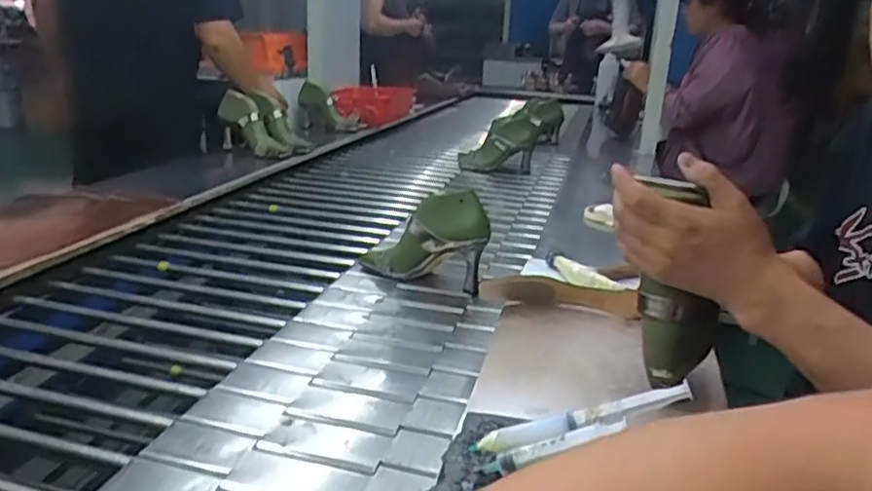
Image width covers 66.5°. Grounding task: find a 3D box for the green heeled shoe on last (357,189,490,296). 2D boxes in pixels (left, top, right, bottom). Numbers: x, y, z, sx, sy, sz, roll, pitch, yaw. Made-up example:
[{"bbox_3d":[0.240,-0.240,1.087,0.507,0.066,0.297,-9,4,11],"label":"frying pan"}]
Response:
[{"bbox_3d":[-0.026,-0.011,1.091,0.234,0.157,0.071,13,21,29],"label":"green heeled shoe on last"}]

